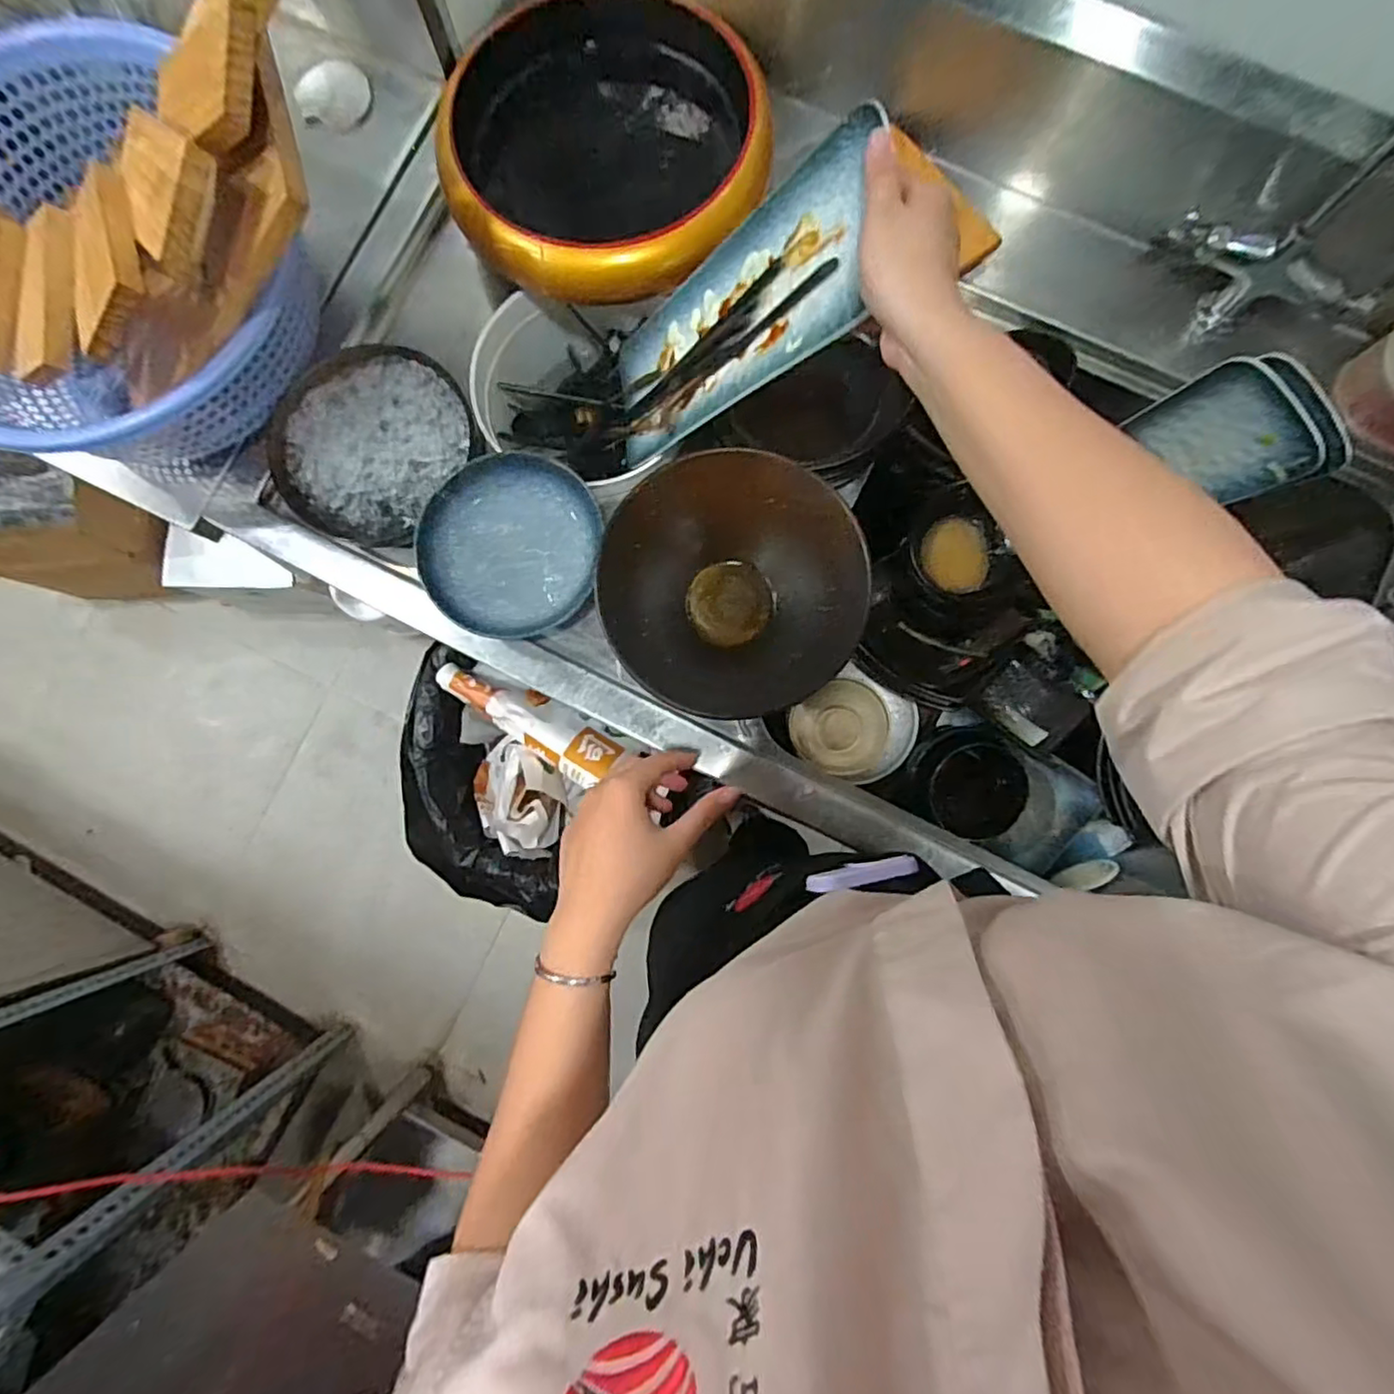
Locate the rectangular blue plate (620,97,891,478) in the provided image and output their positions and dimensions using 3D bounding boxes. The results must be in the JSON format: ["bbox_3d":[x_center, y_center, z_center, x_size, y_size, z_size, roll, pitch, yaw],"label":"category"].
[{"bbox_3d":[0.018,-0.303,0.533,0.014,0.331,0.128,-7,94,-33],"label":"rectangular blue plate"}]

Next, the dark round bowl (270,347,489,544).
[{"bbox_3d":[-0.330,-0.260,0.640,0.189,0.042,0.190,0,79,0],"label":"dark round bowl"}]

